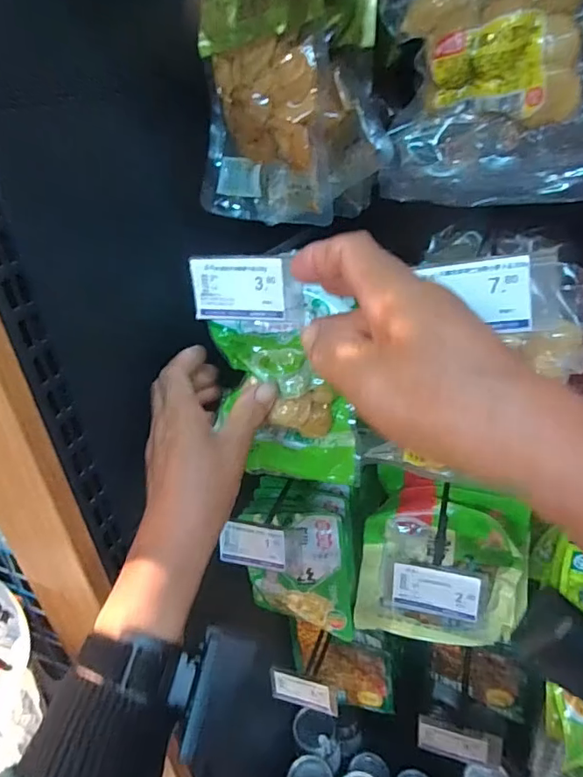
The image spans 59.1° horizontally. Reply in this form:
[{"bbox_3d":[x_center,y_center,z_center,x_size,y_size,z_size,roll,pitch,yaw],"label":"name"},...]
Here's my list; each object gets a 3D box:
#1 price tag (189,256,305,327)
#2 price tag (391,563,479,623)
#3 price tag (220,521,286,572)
[{"bbox_3d":[-0.030,-0.065,0.343,0.078,0.042,0.005,5,22,18],"label":"price tag"},{"bbox_3d":[0.114,0.162,0.408,0.065,0.040,0.005,3,14,23],"label":"price tag"},{"bbox_3d":[-0.035,0.144,0.466,0.063,0.039,0.005,4,7,21],"label":"price tag"}]

